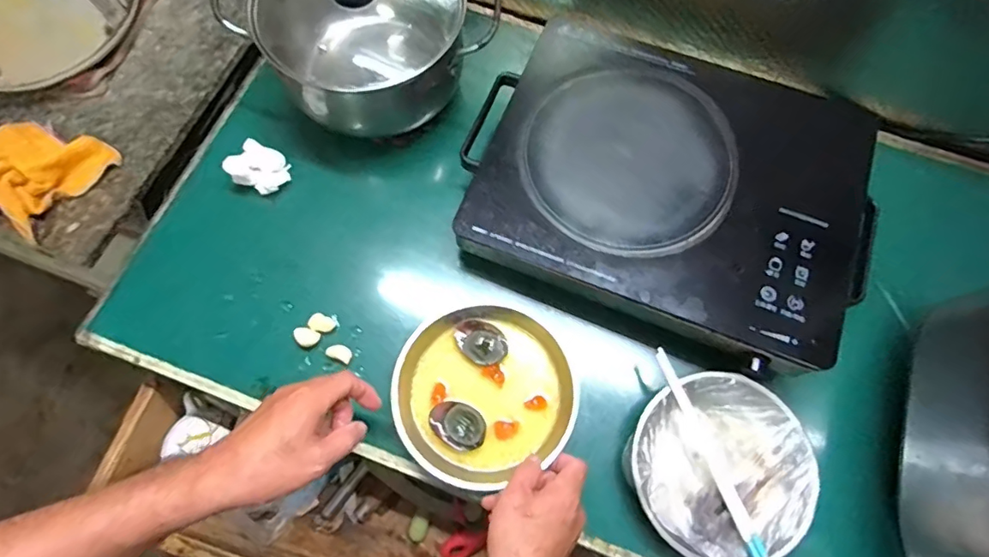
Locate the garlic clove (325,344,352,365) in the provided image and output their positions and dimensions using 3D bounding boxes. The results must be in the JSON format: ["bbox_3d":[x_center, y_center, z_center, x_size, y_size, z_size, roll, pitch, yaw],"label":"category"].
[{"bbox_3d":[-0.162,0.077,0.537,0.025,0.011,0.016,22,73,6],"label":"garlic clove"}]

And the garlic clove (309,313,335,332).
[{"bbox_3d":[-0.183,0.048,0.545,0.025,0.007,0.019,20,73,6],"label":"garlic clove"}]

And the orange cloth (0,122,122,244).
[{"bbox_3d":[-0.540,-0.135,0.603,0.115,0.046,0.137,37,75,10],"label":"orange cloth"}]

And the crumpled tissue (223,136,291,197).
[{"bbox_3d":[-0.266,-0.127,0.587,0.055,0.030,0.051,22,73,6],"label":"crumpled tissue"}]

